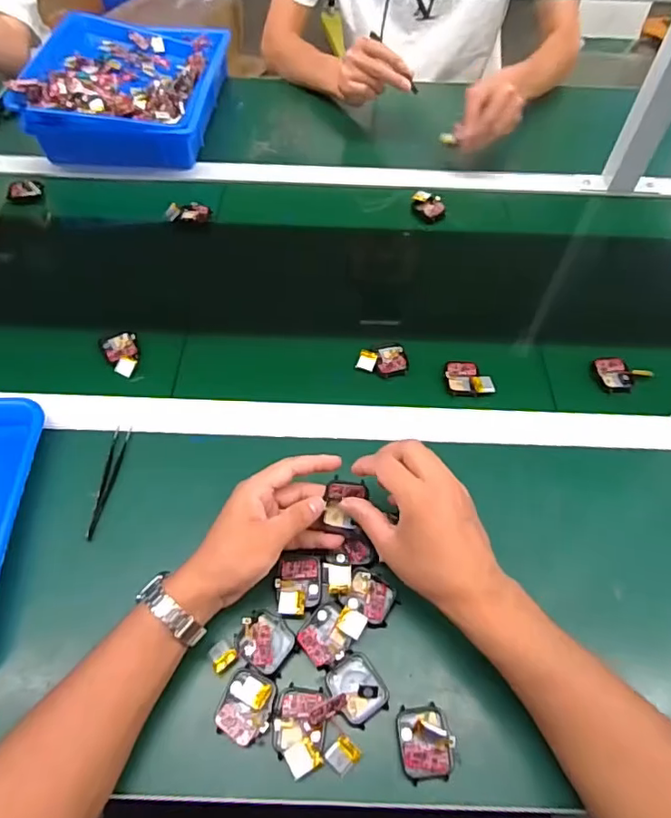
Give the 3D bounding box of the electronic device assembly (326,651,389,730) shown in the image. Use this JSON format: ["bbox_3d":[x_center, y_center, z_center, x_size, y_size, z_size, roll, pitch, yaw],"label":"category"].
[{"bbox_3d":[0.018,0.214,0.416,0.040,0.011,0.048,-26,61,-18],"label":"electronic device assembly"}]

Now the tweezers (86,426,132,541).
[{"bbox_3d":[-0.216,0.067,0.512,0.016,0.006,0.115,2,56,0],"label":"tweezers"}]

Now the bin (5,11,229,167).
[{"bbox_3d":[-0.325,-0.521,0.857,0.271,0.080,0.330,0,56,-1],"label":"bin"}]

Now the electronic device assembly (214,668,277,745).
[{"bbox_3d":[-0.068,0.225,0.406,0.040,0.010,0.047,10,56,5],"label":"electronic device assembly"}]

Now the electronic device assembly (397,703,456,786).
[{"bbox_3d":[0.067,0.244,0.393,0.038,0.016,0.047,-2,56,-3],"label":"electronic device assembly"}]

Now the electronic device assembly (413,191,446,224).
[{"bbox_3d":[0.131,-0.289,0.767,0.037,0.021,0.051,-37,64,-23],"label":"electronic device assembly"}]

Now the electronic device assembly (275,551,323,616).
[{"bbox_3d":[-0.030,0.148,0.454,0.038,0.009,0.050,-1,56,-2],"label":"electronic device assembly"}]

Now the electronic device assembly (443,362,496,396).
[{"bbox_3d":[0.146,-0.035,0.589,0.046,0.011,0.046,-3,56,-4],"label":"electronic device assembly"}]

